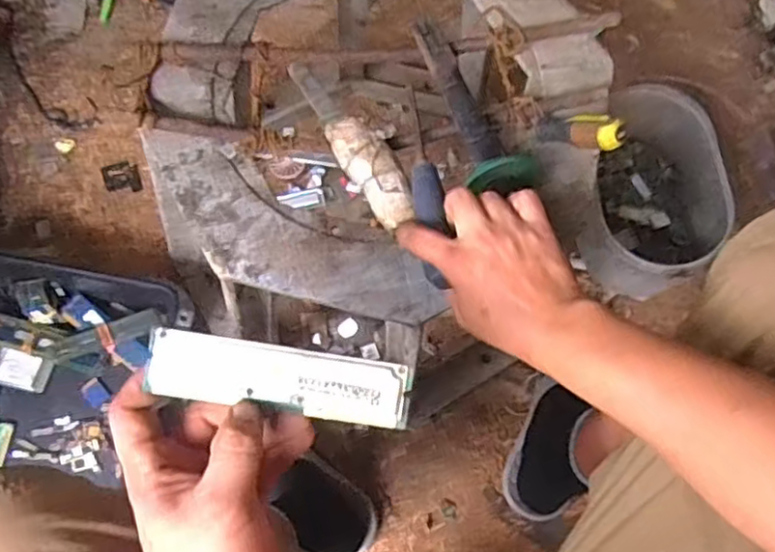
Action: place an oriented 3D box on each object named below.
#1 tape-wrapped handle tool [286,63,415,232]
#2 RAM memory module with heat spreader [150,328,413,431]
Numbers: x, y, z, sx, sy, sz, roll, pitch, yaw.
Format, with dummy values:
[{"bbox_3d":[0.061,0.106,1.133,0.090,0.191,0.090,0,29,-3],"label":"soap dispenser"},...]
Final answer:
[{"bbox_3d":[-0.031,-0.117,0.551,0.040,0.032,0.184,-31,77,-9],"label":"tape-wrapped handle tool"},{"bbox_3d":[-0.053,0.052,0.328,0.127,0.008,0.030,9,74,0],"label":"RAM memory module with heat spreader"}]

